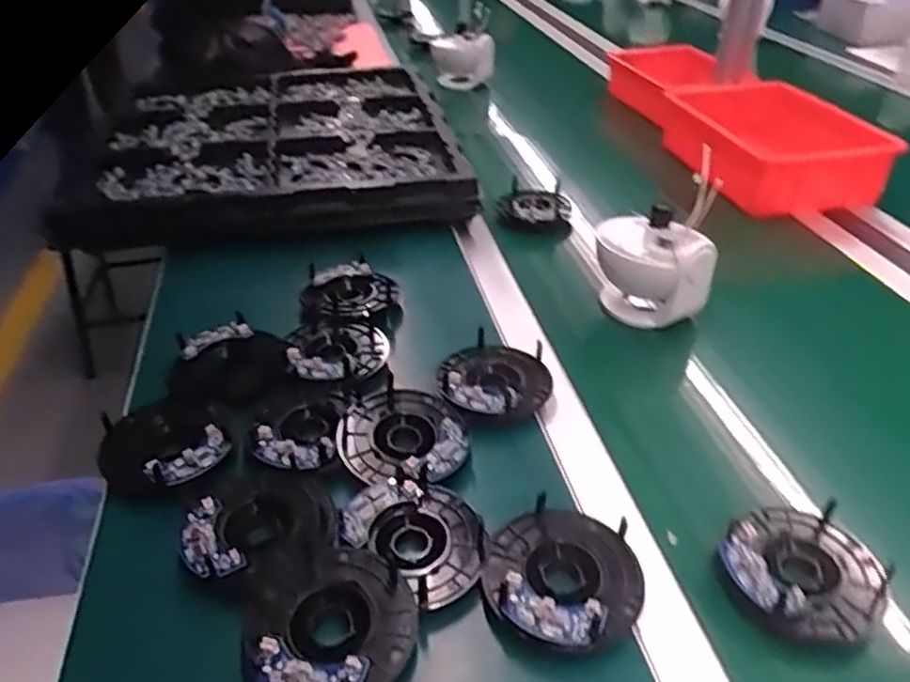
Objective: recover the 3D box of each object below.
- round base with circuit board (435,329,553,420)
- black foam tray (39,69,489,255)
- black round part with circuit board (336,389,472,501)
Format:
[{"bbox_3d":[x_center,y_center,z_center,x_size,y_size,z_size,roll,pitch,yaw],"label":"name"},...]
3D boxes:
[{"bbox_3d":[0.036,0.027,0.629,0.097,0.020,0.106,3,34,5],"label":"round base with circuit board"},{"bbox_3d":[-0.271,-0.296,1.051,0.494,0.063,0.579,-8,35,-10],"label":"black foam tray"},{"bbox_3d":[-0.040,0.075,0.564,0.099,0.013,0.103,0,34,0],"label":"black round part with circuit board"}]

